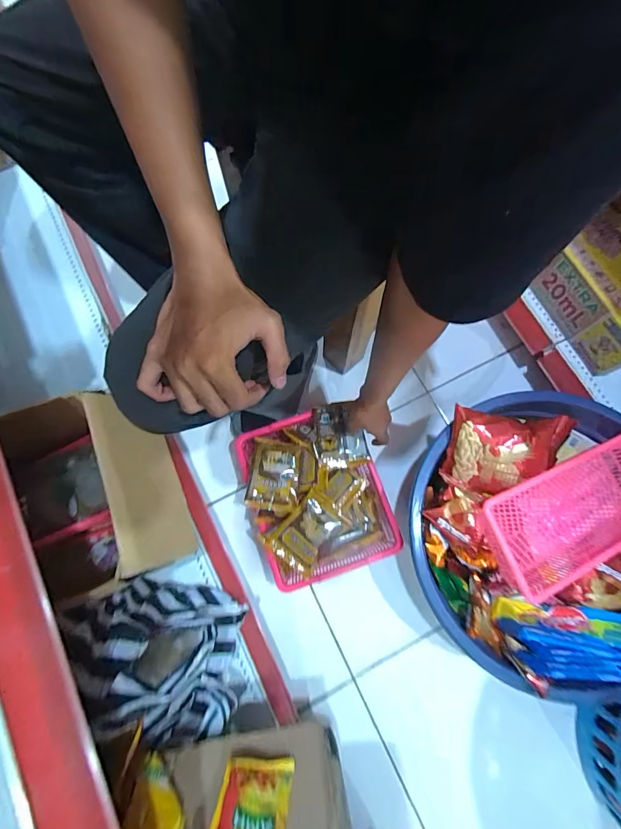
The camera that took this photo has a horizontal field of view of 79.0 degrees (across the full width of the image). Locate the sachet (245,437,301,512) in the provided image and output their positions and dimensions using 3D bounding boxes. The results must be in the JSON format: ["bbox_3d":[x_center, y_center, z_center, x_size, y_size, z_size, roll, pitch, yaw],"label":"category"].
[{"bbox_3d":[-0.067,0.106,0.676,0.088,0.016,0.121,5,76,2],"label":"sachet"}]

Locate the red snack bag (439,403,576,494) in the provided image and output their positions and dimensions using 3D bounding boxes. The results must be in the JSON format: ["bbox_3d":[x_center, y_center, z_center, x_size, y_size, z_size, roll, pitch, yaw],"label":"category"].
[{"bbox_3d":[0.299,0.069,0.586,0.168,0.050,0.151,9,100,12],"label":"red snack bag"}]

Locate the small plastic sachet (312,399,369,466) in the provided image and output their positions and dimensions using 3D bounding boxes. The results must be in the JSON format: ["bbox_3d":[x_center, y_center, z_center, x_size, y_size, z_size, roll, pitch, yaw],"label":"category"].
[{"bbox_3d":[0.051,0.038,0.697,0.091,0.014,0.115,-11,76,-2],"label":"small plastic sachet"}]

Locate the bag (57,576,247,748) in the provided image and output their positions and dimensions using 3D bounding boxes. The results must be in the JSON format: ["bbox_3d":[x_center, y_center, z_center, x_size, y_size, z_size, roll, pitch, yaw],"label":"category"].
[{"bbox_3d":[-0.180,0.308,0.500,0.135,0.219,0.215,-37,78,-8],"label":"bag"}]

